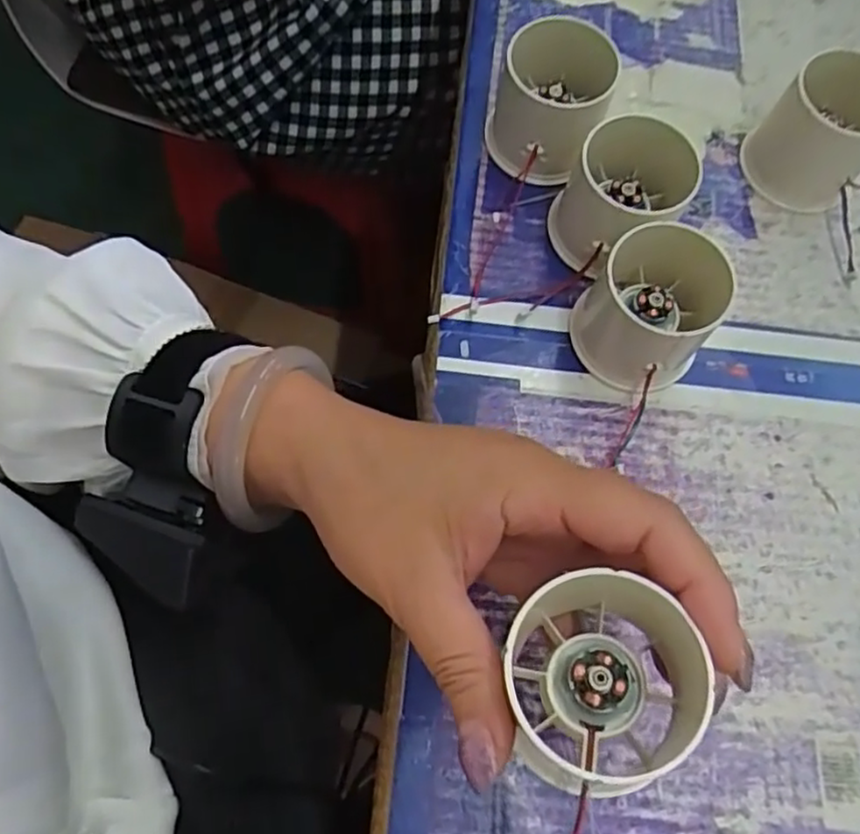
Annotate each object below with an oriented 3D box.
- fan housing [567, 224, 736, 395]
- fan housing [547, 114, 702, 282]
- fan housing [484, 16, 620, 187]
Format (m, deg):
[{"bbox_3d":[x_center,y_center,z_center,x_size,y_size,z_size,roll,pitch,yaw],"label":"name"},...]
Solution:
[{"bbox_3d":[0.094,-0.047,0.292,0.056,0.052,0.056,1,70,-2],"label":"fan housing"},{"bbox_3d":[0.082,-0.094,0.308,0.052,0.054,0.050,1,70,-2],"label":"fan housing"},{"bbox_3d":[0.055,-0.145,0.323,0.048,0.055,0.046,-2,70,-2],"label":"fan housing"}]

